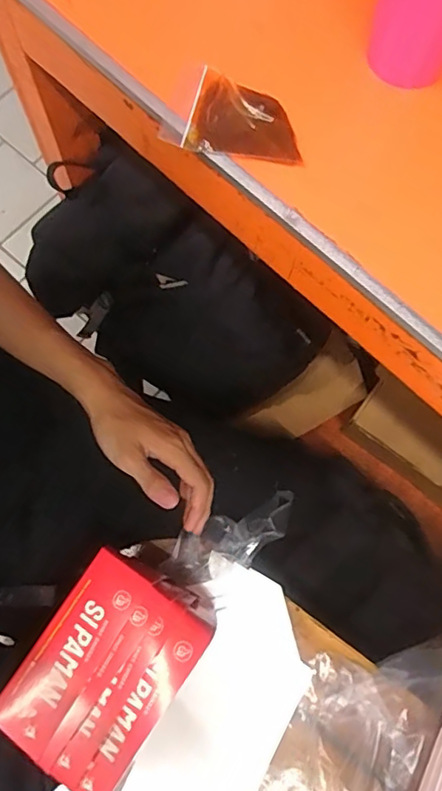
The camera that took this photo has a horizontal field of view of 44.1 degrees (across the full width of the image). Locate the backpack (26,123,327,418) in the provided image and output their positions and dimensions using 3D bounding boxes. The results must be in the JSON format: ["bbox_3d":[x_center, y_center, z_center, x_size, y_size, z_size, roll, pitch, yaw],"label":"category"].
[{"bbox_3d":[-0.048,-0.121,0.772,0.379,0.324,0.182,24,74,5],"label":"backpack"}]

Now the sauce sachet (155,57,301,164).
[{"bbox_3d":[0.010,-0.191,0.377,0.099,0.012,0.061,21,82,9],"label":"sauce sachet"}]

